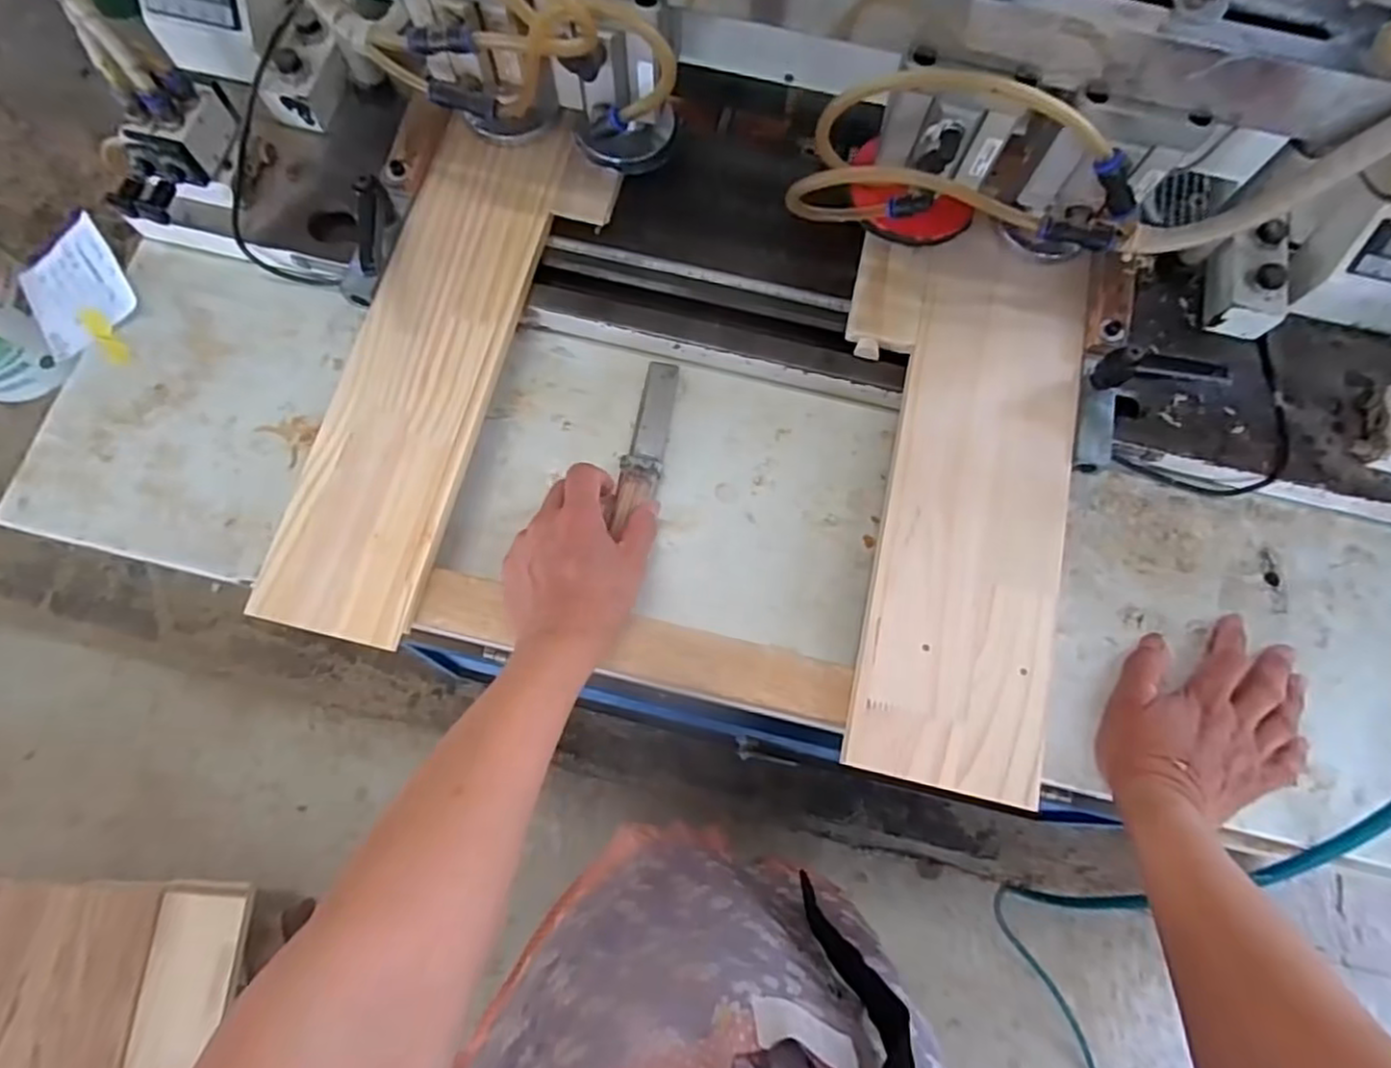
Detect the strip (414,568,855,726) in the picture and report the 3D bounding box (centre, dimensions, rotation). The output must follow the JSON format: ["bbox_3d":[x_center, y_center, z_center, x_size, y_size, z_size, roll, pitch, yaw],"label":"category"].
[{"bbox_3d":[-0.040,0.073,0.450,0.285,0.027,0.040,13,75,2],"label":"strip"}]

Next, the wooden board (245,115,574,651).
[{"bbox_3d":[-0.190,-0.125,0.488,0.099,0.015,0.394,13,75,2],"label":"wooden board"}]

